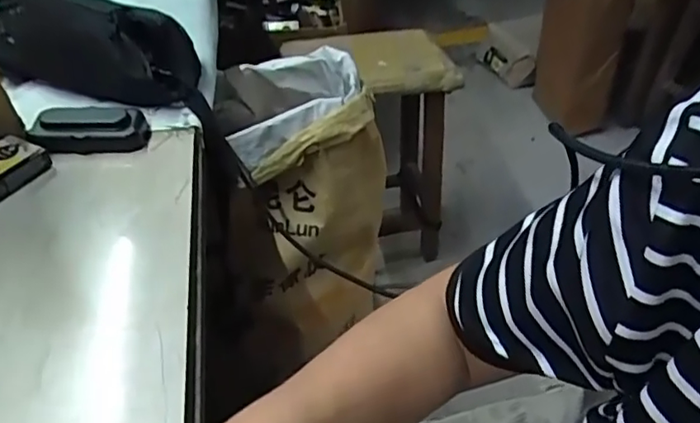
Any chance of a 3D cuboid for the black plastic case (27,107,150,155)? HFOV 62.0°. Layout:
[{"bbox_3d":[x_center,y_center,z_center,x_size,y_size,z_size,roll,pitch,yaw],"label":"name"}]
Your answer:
[{"bbox_3d":[-0.250,-0.077,0.562,0.103,0.030,0.046,-3,43,-4],"label":"black plastic case"}]

